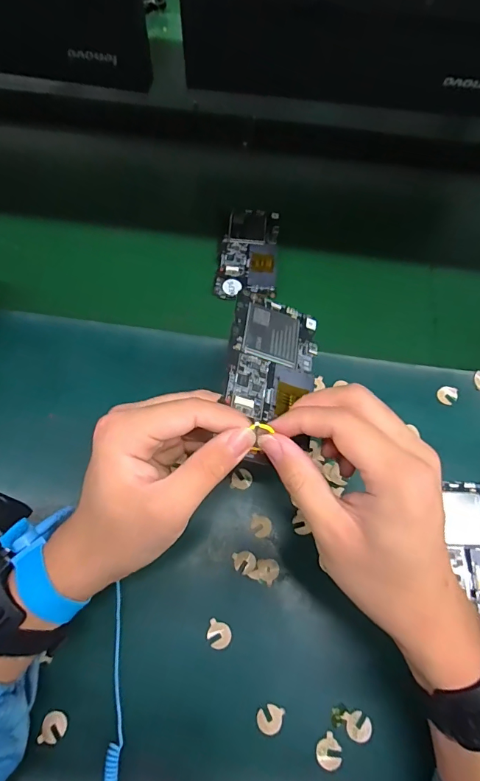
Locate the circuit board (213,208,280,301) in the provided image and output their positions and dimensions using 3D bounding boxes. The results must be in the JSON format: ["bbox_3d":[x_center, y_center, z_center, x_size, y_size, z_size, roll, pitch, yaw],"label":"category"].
[{"bbox_3d":[0.010,-0.155,0.460,0.064,0.011,0.123,5,66,0],"label":"circuit board"}]

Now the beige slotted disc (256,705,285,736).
[{"bbox_3d":[0.022,0.235,0.296,0.018,0.004,0.017,1,66,-2],"label":"beige slotted disc"}]

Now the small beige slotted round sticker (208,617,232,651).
[{"bbox_3d":[-0.016,0.186,0.315,0.019,0.004,0.018,1,66,-2],"label":"small beige slotted round sticker"}]

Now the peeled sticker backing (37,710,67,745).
[{"bbox_3d":[-0.132,0.239,0.293,0.017,0.004,0.019,13,66,4],"label":"peeled sticker backing"}]

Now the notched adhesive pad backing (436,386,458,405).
[{"bbox_3d":[0.195,0.004,0.389,0.017,0.005,0.018,1,66,-2],"label":"notched adhesive pad backing"}]

